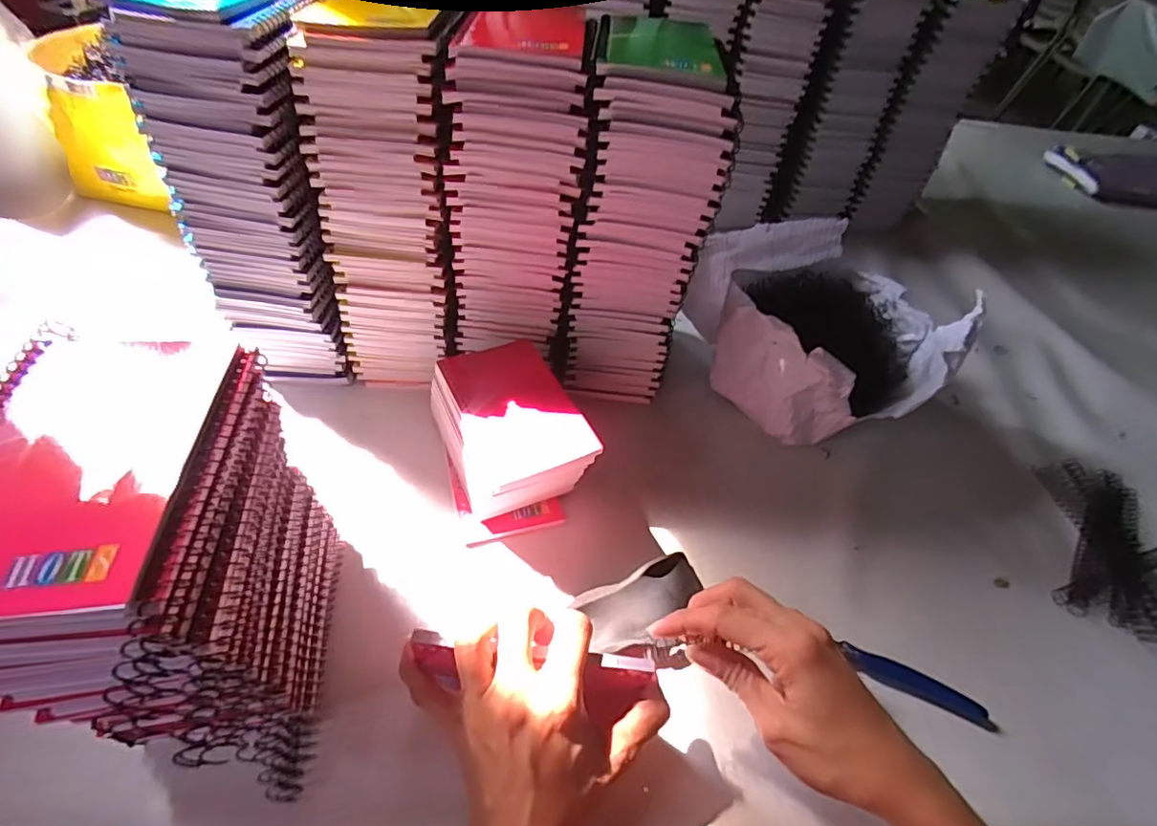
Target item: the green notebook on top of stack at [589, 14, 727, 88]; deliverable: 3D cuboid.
[{"bbox_3d":[0.056,-0.250,0.373,0.087,0.011,0.112,6,48,-1],"label":"green notebook on top of stack"}]

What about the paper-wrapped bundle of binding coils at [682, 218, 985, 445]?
[{"bbox_3d":[0.234,-0.078,0.538,0.184,0.119,0.235,-24,55,-25],"label":"paper-wrapped bundle of binding coils"}]

